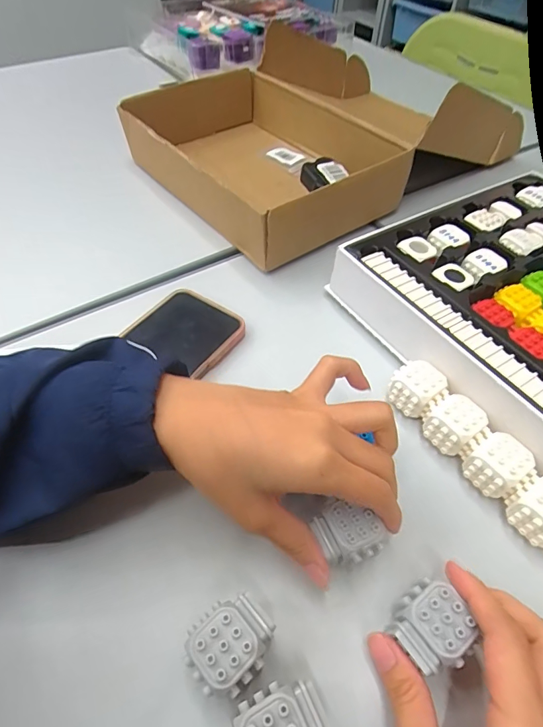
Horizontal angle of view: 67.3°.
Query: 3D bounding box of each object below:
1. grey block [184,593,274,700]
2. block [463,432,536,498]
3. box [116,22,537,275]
[{"bbox_3d":[-0.021,0.148,0.216,0.042,0.037,0.035,-36,61,-25],"label":"grey block"},{"bbox_3d":[0.153,0.072,0.280,0.033,0.035,0.031,-34,60,-24],"label":"block"},{"bbox_3d":[0.071,-0.322,0.537,0.443,0.112,0.324,-31,59,-23],"label":"box"}]

